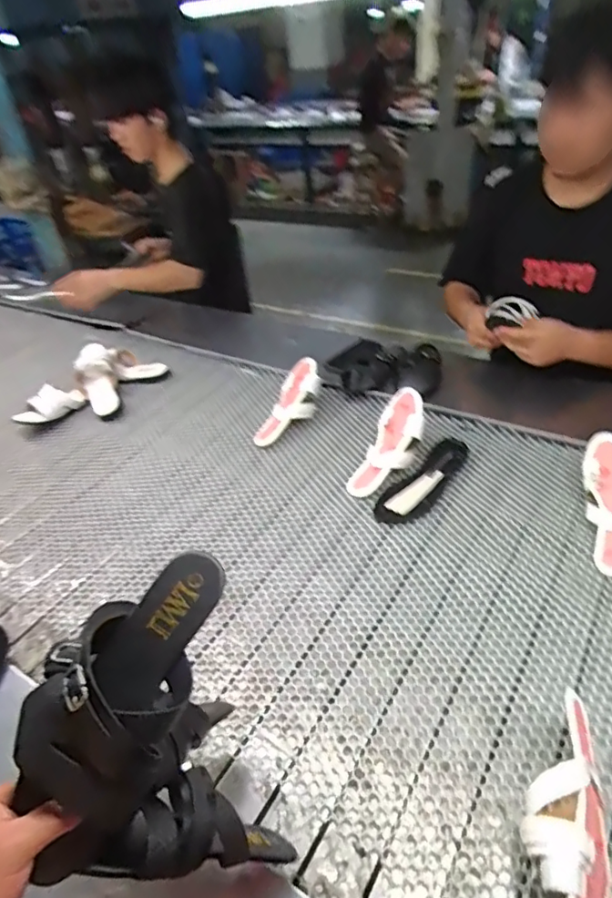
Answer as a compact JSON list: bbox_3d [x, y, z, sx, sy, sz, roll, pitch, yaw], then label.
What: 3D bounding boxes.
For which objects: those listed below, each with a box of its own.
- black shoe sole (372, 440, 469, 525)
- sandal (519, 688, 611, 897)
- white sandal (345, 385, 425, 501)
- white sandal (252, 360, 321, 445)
[{"bbox_3d":[0.230,0.059,1.006,0.079,0.019,0.263,28,50,36],"label":"black shoe sole"},{"bbox_3d":[0.273,0.374,0.548,0.085,0.083,0.231,15,43,26],"label":"sandal"},{"bbox_3d":[0.166,-0.008,1.040,0.088,0.033,0.245,21,71,31],"label":"white sandal"},{"bbox_3d":[-0.037,-0.101,1.200,0.104,0.046,0.241,18,66,28],"label":"white sandal"}]

